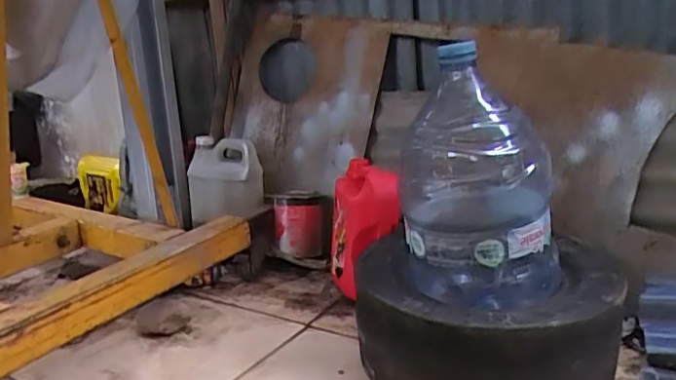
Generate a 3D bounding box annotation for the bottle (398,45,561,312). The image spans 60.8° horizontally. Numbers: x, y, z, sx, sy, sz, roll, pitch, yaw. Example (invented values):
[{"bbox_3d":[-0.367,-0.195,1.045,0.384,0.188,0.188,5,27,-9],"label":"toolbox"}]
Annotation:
[{"bbox_3d":[0.223,-0.008,0.938,0.198,0.386,0.213,-8,16,-20],"label":"bottle"}]

